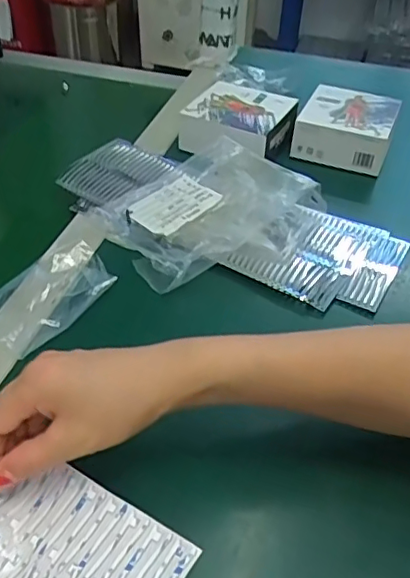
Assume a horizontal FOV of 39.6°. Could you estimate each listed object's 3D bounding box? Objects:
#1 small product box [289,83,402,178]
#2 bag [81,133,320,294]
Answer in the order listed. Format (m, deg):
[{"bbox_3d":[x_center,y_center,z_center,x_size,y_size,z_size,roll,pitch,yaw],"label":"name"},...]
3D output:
[{"bbox_3d":[0.164,-0.187,0.659,0.102,0.052,0.098,19,45,16],"label":"small product box"},{"bbox_3d":[0.006,-0.071,0.537,0.163,0.034,0.190,29,48,25],"label":"bag"}]

